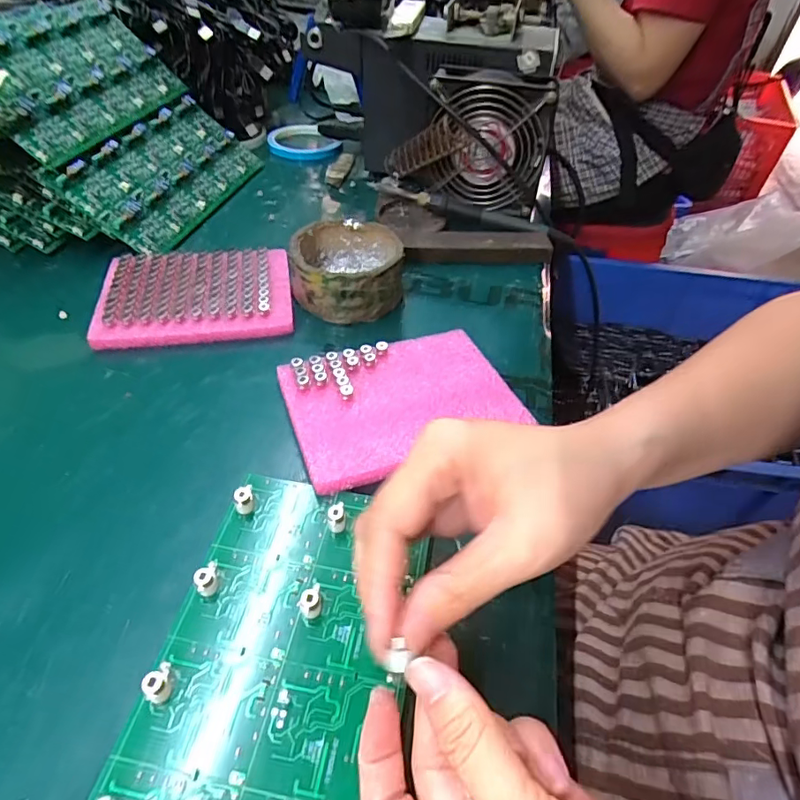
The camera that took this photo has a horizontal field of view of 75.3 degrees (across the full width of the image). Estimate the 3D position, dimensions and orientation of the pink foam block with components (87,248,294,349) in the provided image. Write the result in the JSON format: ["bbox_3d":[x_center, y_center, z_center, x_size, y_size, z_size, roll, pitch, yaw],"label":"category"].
[{"bbox_3d":[-0.157,-0.084,0.408,0.137,0.019,0.102,-5,47,-10],"label":"pink foam block with components"}]

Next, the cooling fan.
[{"bbox_3d":[0.081,-0.251,0.505,0.128,0.108,0.057,11,46,6],"label":"cooling fan"}]

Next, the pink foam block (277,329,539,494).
[{"bbox_3d":[0.001,0.000,0.343,0.144,0.016,0.108,-14,49,-18],"label":"pink foam block"}]

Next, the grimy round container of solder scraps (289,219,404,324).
[{"bbox_3d":[-0.043,-0.106,0.418,0.088,0.041,0.087,-2,47,-7],"label":"grimy round container of solder scraps"}]

